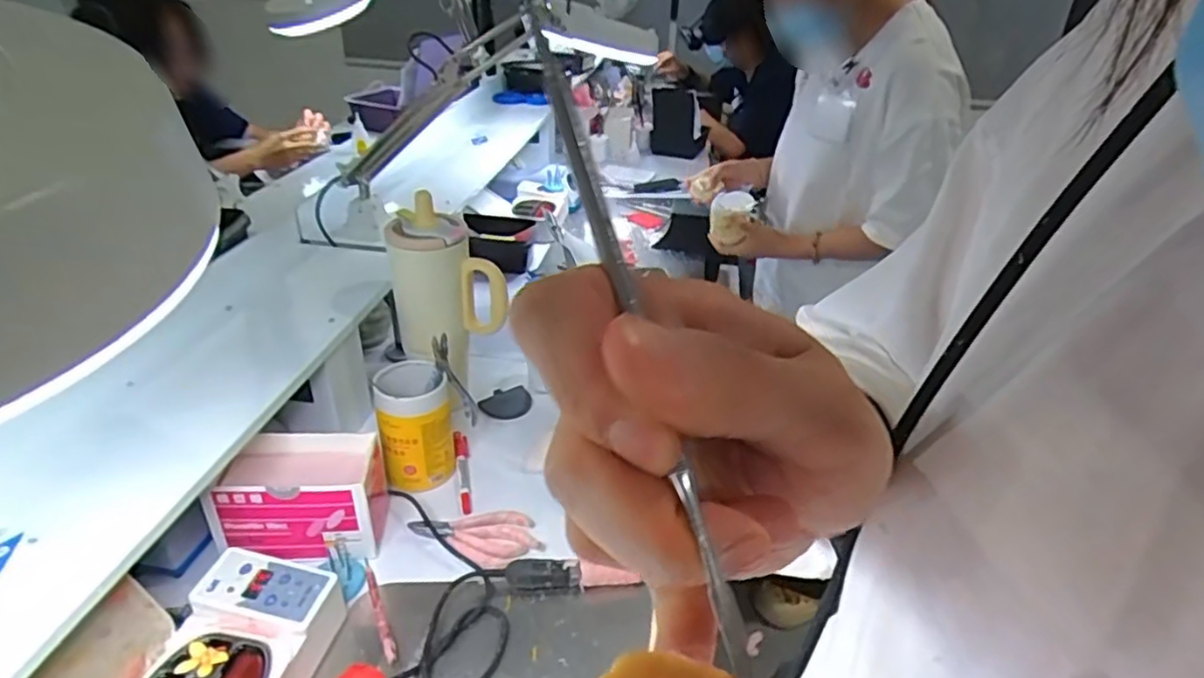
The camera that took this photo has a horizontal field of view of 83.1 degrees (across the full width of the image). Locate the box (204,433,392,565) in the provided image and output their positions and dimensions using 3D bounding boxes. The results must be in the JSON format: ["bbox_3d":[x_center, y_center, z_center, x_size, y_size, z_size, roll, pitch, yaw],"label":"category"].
[{"bbox_3d":[-0.312,0.164,0.706,0.151,0.102,0.093,-3,32,-8],"label":"box"}]

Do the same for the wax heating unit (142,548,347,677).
[{"bbox_3d":[-0.304,0.276,0.559,0.110,0.068,0.186,6,32,6],"label":"wax heating unit"}]

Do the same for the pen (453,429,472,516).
[{"bbox_3d":[-0.165,0.151,0.812,0.017,0.018,0.122,-6,33,-13],"label":"pen"}]

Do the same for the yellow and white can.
[{"bbox_3d":[-0.218,0.100,0.791,0.079,0.129,0.082,2,32,-1],"label":"yellow and white can"}]

